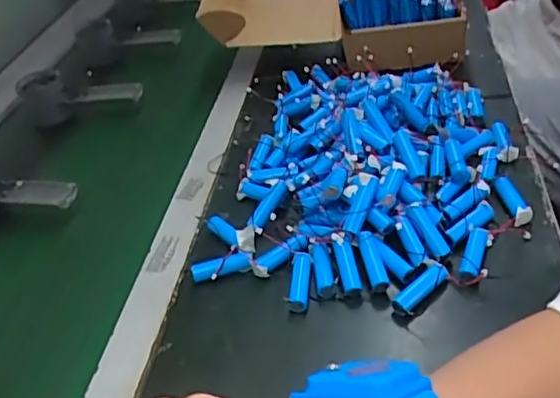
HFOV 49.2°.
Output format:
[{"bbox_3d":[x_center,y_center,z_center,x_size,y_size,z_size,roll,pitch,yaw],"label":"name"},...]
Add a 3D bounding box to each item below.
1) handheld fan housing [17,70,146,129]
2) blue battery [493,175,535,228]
[{"bbox_3d":[-0.249,-0.120,0.767,0.159,0.055,0.061,4,40,19],"label":"handheld fan housing"},{"bbox_3d":[0.200,0.000,0.522,0.018,0.015,0.052,-11,37,-1],"label":"blue battery"}]

